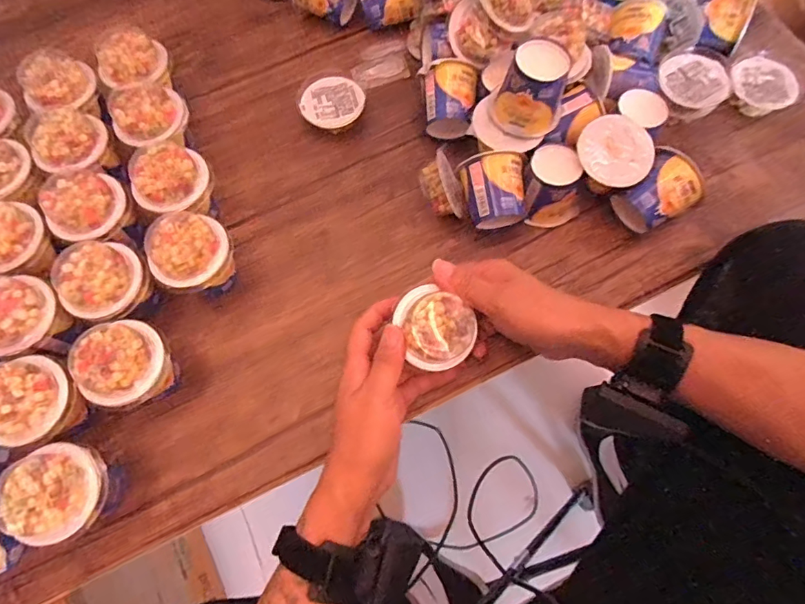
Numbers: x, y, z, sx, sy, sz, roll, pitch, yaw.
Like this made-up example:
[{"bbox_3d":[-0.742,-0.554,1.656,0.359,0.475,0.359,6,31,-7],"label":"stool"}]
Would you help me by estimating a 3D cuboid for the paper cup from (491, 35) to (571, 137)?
[{"bbox_3d":[0.115,-0.189,0.425,0.059,0.063,0.057,-1,69,2],"label":"paper cup"}]

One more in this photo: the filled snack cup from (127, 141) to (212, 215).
[{"bbox_3d":[-0.217,-0.106,0.457,0.063,0.071,0.061,-1,69,2],"label":"filled snack cup"}]

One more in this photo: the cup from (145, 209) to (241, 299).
[{"bbox_3d":[-0.187,-0.037,0.437,0.060,0.080,0.068,39,75,15],"label":"cup"}]

